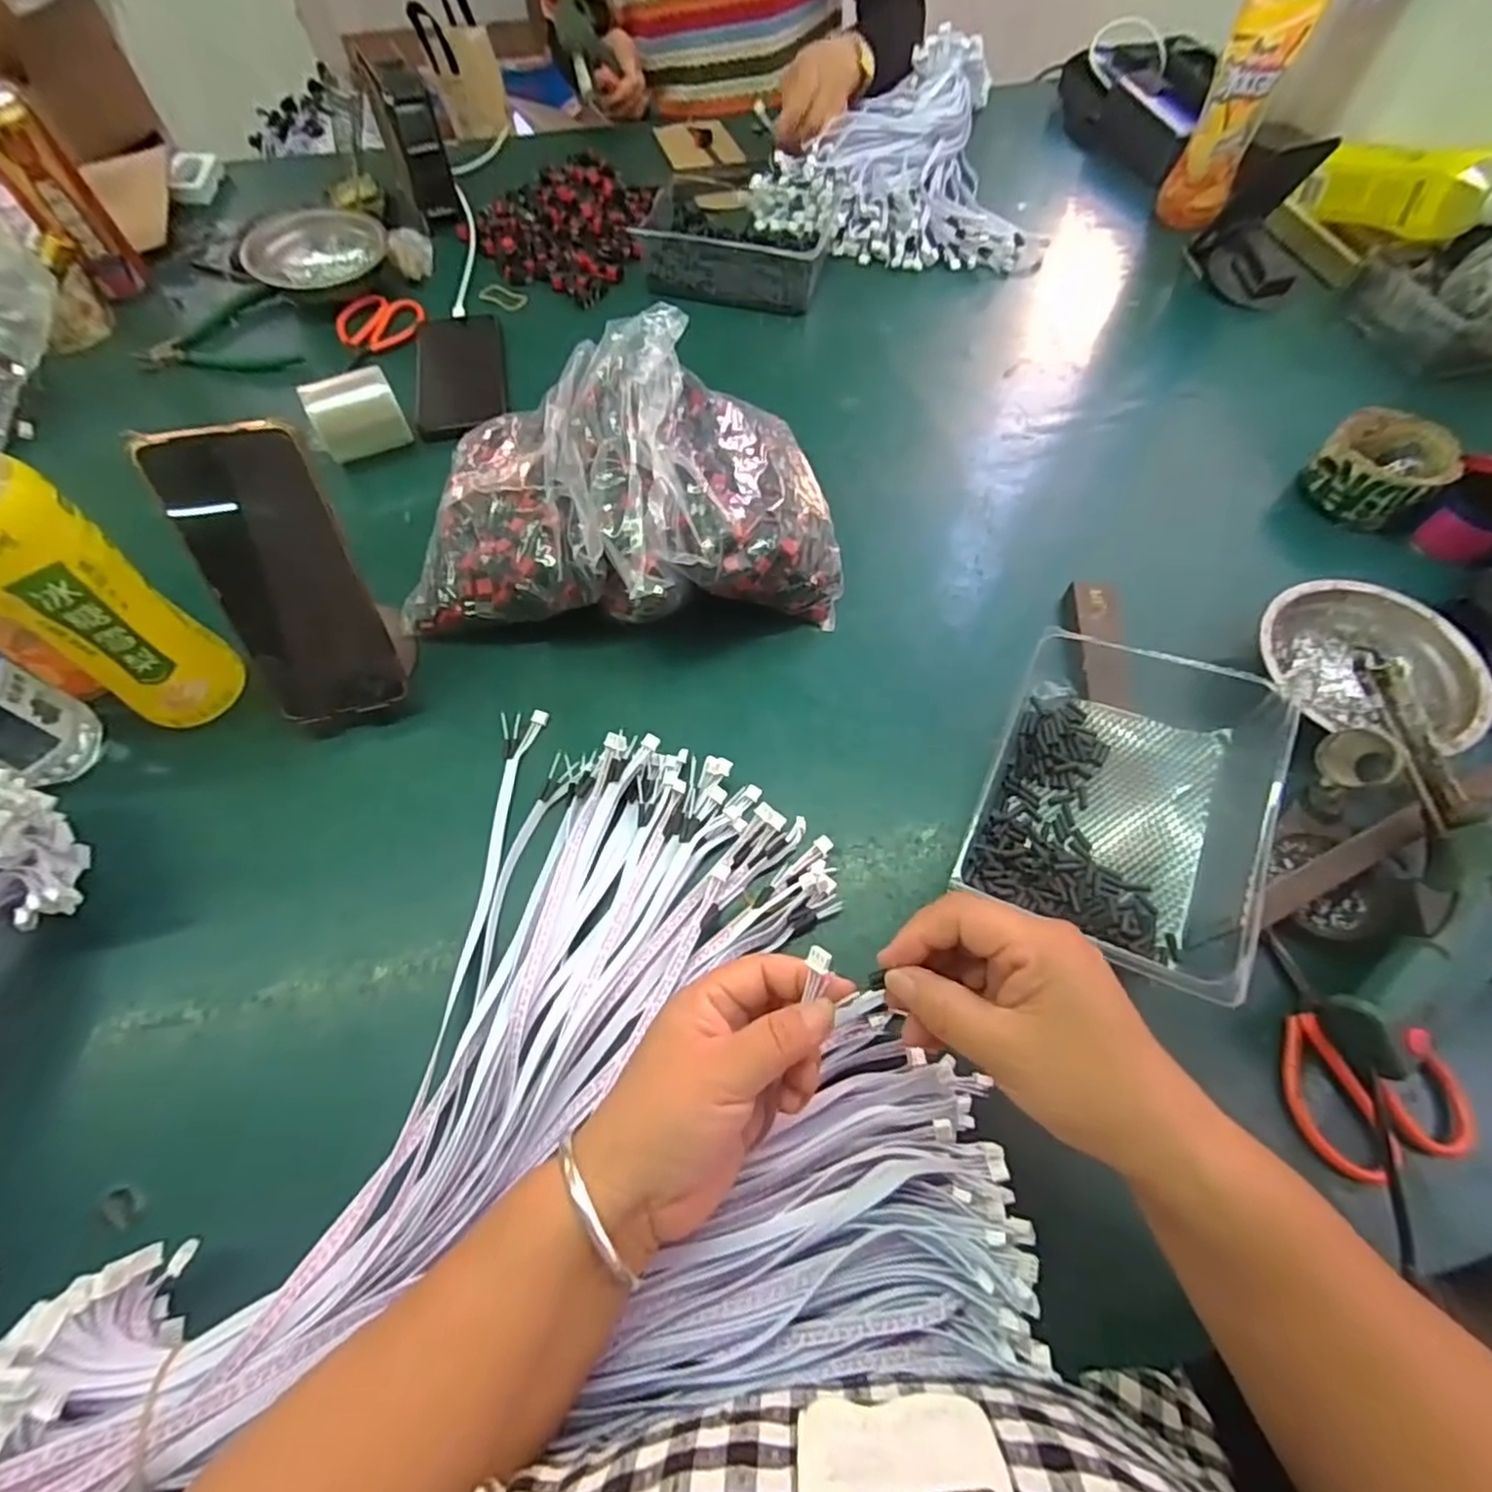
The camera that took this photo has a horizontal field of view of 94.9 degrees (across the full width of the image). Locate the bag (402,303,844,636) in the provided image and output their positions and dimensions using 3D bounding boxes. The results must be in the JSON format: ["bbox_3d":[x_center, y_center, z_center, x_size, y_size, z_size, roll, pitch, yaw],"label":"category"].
[{"bbox_3d":[-0.087,-0.167,0.456,0.293,0.126,0.175,-5,62,-2],"label":"bag"}]

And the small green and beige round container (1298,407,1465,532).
[{"bbox_3d":[0.483,-0.213,0.522,0.080,0.039,0.082,39,69,18],"label":"small green and beige round container"}]

